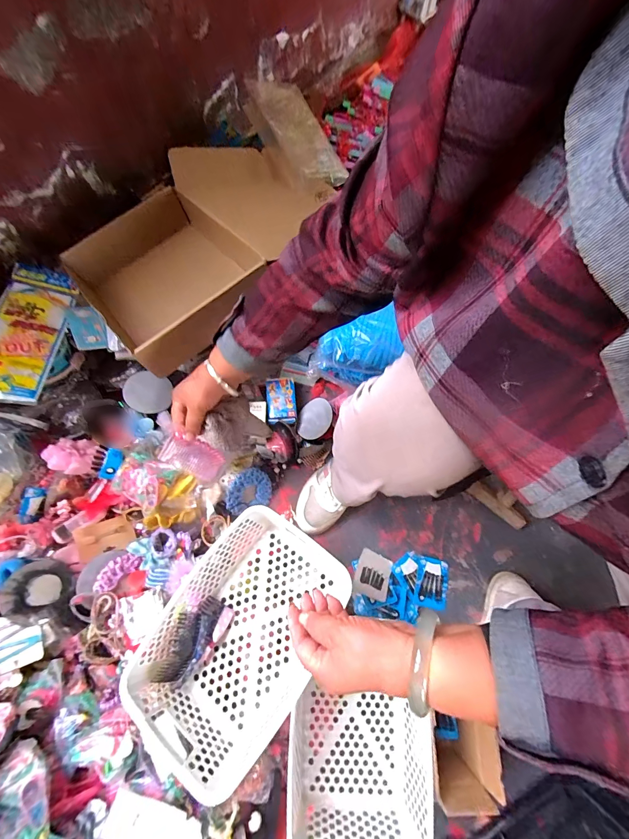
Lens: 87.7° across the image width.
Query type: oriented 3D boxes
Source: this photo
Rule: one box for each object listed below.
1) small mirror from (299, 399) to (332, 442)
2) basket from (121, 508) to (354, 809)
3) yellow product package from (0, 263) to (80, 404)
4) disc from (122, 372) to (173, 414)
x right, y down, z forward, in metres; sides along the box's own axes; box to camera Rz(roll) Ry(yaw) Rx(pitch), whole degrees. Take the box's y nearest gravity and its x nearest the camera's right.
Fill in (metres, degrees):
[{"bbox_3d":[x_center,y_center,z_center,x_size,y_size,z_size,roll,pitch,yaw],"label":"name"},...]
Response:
[{"bbox_3d":[0.001,-0.001,0.697,0.086,0.010,0.093,-24,54,37],"label":"small mirror"},{"bbox_3d":[-0.104,0.297,0.469,0.193,0.111,0.287,32,73,10],"label":"basket"},{"bbox_3d":[-0.536,-0.173,0.607,0.102,0.022,0.307,9,57,-24],"label":"yellow product package"},{"bbox_3d":[-0.340,-0.055,0.667,0.089,0.012,0.083,2,77,-10],"label":"disc"}]

